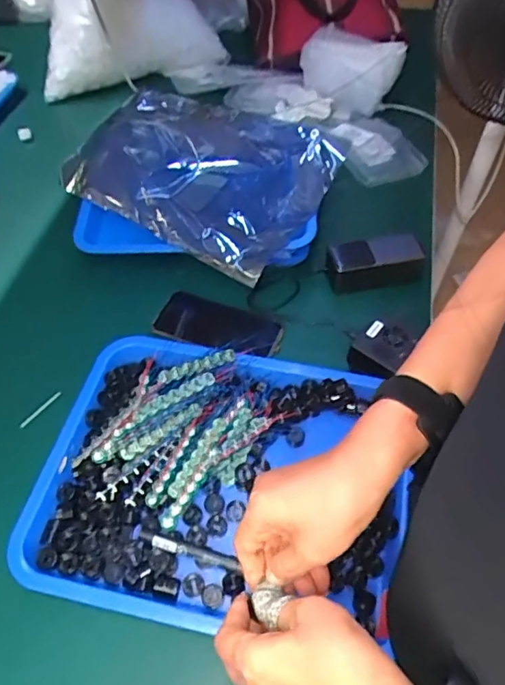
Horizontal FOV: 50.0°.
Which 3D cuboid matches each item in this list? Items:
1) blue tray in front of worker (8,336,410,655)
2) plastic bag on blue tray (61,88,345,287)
[{"bbox_3d":[-0.034,0.129,0.564,0.368,0.050,0.292,8,54,6],"label":"blue tray in front of worker"},{"bbox_3d":[-0.065,-0.246,0.735,0.330,0.093,0.255,24,57,17],"label":"plastic bag on blue tray"}]

